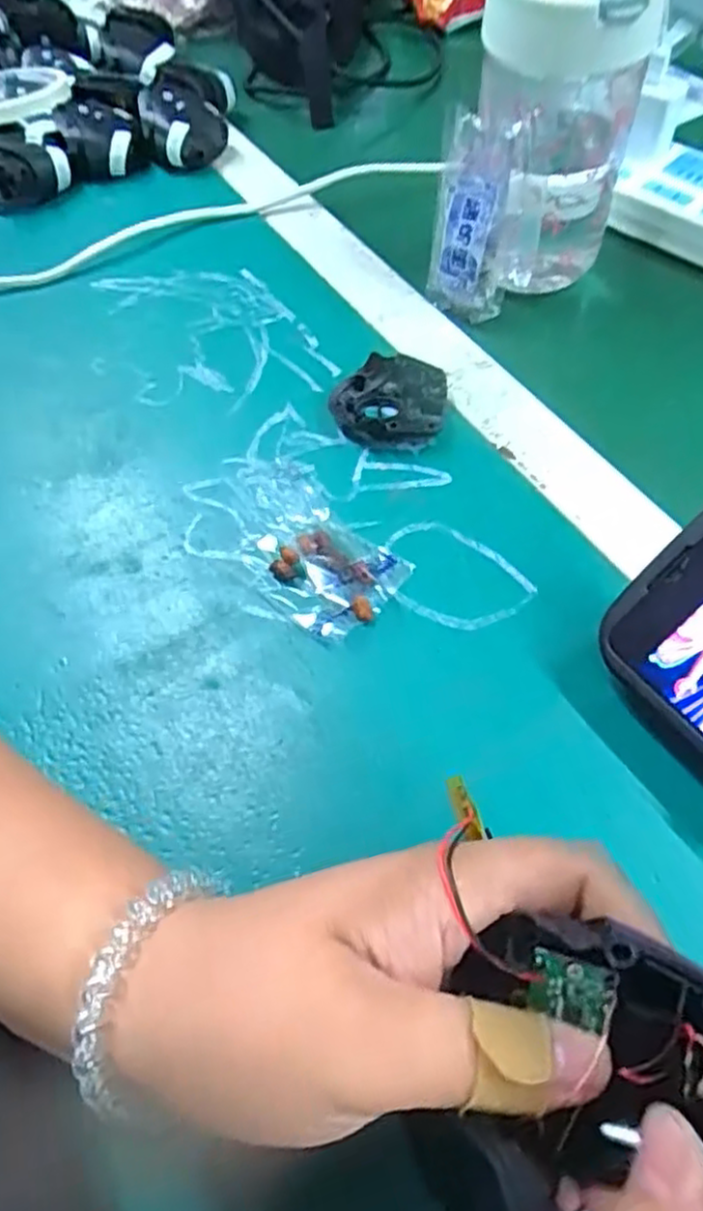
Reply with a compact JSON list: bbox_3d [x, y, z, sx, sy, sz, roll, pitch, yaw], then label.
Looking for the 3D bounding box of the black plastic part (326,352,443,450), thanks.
[{"bbox_3d":[0.019,-0.107,0.378,0.059,0.016,0.052,1,59,5],"label":"black plastic part"}]

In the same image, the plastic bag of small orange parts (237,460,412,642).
[{"bbox_3d":[-0.024,-0.031,0.339,0.057,0.006,0.105,-36,61,-18],"label":"plastic bag of small orange parts"}]

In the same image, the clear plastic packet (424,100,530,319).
[{"bbox_3d":[0.068,-0.213,0.400,0.045,0.098,0.023,11,36,11],"label":"clear plastic packet"}]

